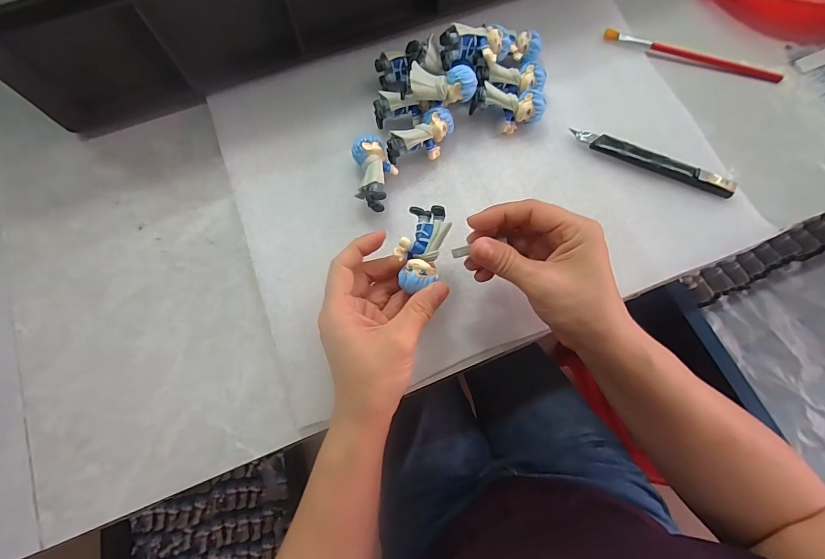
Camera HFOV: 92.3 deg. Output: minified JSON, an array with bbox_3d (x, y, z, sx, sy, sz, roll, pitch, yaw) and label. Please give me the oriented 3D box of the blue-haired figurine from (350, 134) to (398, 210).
[{"bbox_3d":[-0.031,-0.090,0.331,0.034,0.034,0.063,-4,74,-1],"label":"blue-haired figurine"}]

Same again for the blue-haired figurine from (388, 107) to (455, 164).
[{"bbox_3d":[0.009,-0.118,0.339,0.060,0.031,0.029,-40,77,-10],"label":"blue-haired figurine"}]

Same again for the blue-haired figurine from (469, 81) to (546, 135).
[{"bbox_3d":[0.083,-0.150,0.349,0.061,0.030,0.029,7,74,2],"label":"blue-haired figurine"}]

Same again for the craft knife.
[{"bbox_3d":[0.205,-0.101,0.341,0.138,0.013,0.017,21,75,6],"label":"craft knife"}]

